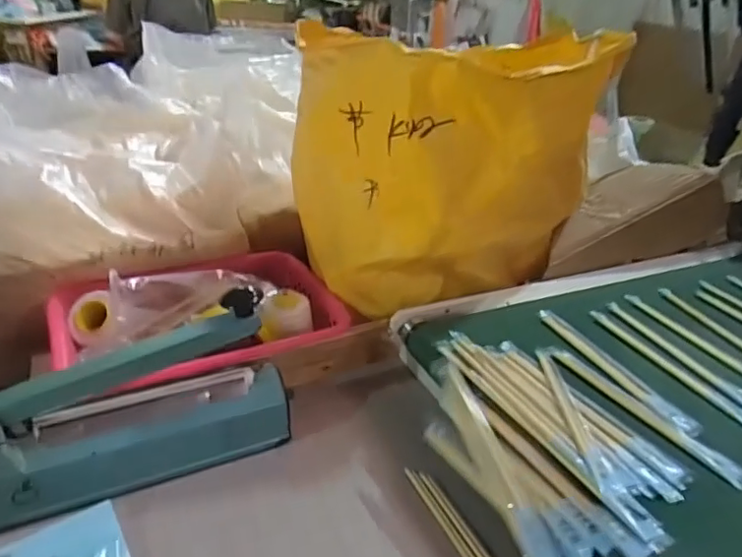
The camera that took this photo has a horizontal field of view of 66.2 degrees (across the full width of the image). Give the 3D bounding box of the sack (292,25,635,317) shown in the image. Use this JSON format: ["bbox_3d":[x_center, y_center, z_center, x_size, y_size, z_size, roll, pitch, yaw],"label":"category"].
[{"bbox_3d":[0.111,-0.151,0.795,0.330,0.332,0.305,-18,36,-36],"label":"sack"}]

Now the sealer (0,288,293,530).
[{"bbox_3d":[-0.231,0.134,0.575,0.300,0.156,0.065,-11,33,-27],"label":"sealer"}]

